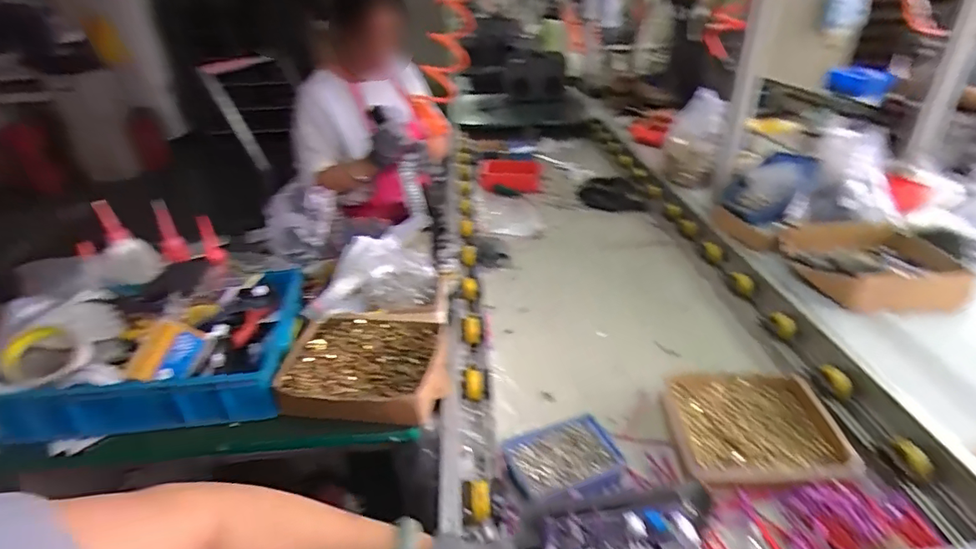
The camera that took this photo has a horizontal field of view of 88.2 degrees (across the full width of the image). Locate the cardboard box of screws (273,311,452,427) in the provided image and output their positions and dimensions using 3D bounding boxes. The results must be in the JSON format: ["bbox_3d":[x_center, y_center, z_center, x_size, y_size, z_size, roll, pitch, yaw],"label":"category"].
[{"bbox_3d":[-0.179,0.134,0.759,0.228,0.056,0.201,-1,30,1],"label":"cardboard box of screws"}]

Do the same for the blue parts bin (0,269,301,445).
[{"bbox_3d":[-0.497,0.105,0.778,0.379,0.099,0.273,-4,30,-4],"label":"blue parts bin"}]

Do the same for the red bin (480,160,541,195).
[{"bbox_3d":[0.085,-0.344,1.753,0.225,0.099,0.137,-3,28,-26],"label":"red bin"}]

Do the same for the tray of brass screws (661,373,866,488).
[{"bbox_3d":[0.388,0.217,0.735,0.226,0.050,0.207,1,30,4],"label":"tray of brass screws"}]

